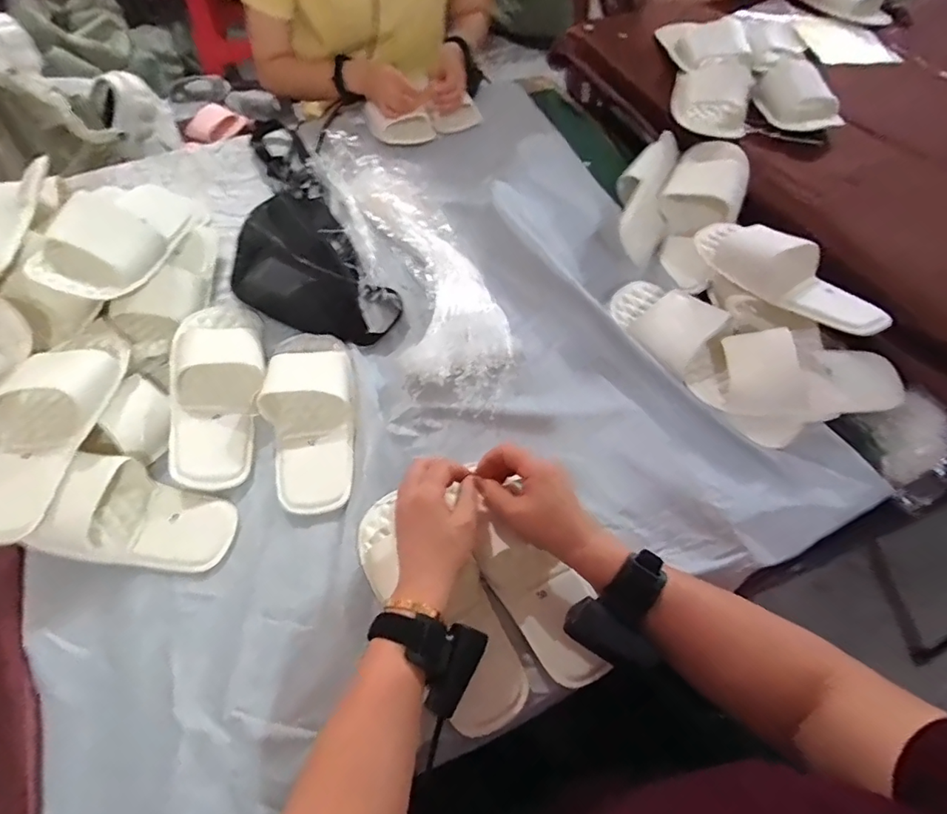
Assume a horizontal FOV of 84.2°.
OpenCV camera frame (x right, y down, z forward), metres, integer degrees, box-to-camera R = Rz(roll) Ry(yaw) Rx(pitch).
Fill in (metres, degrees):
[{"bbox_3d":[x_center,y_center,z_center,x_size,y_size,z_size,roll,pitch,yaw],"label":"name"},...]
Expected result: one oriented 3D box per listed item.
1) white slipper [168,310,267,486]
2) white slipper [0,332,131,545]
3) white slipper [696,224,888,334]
[{"bbox_3d":[-0.295,-0.025,0.609,0.100,0.048,0.245,-10,58,-7],"label":"white slipper"},{"bbox_3d":[-0.435,0.014,0.526,0.093,0.050,0.228,0,58,-1],"label":"white slipper"},{"bbox_3d":[0.382,-0.163,0.639,0.084,0.051,0.234,-31,63,-19],"label":"white slipper"}]

